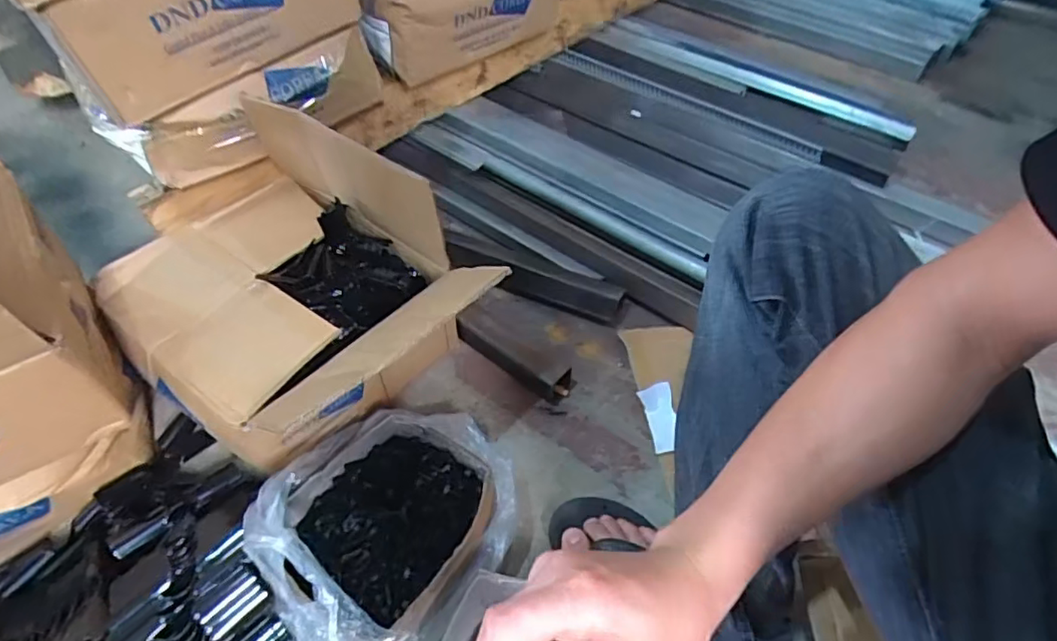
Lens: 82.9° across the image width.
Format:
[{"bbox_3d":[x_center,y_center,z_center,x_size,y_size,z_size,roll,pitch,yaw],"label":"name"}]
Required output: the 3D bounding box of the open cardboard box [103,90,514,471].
[{"bbox_3d":[-0.279,-0.033,0.679,0.448,0.229,0.294,34,58,25],"label":"open cardboard box"}]

